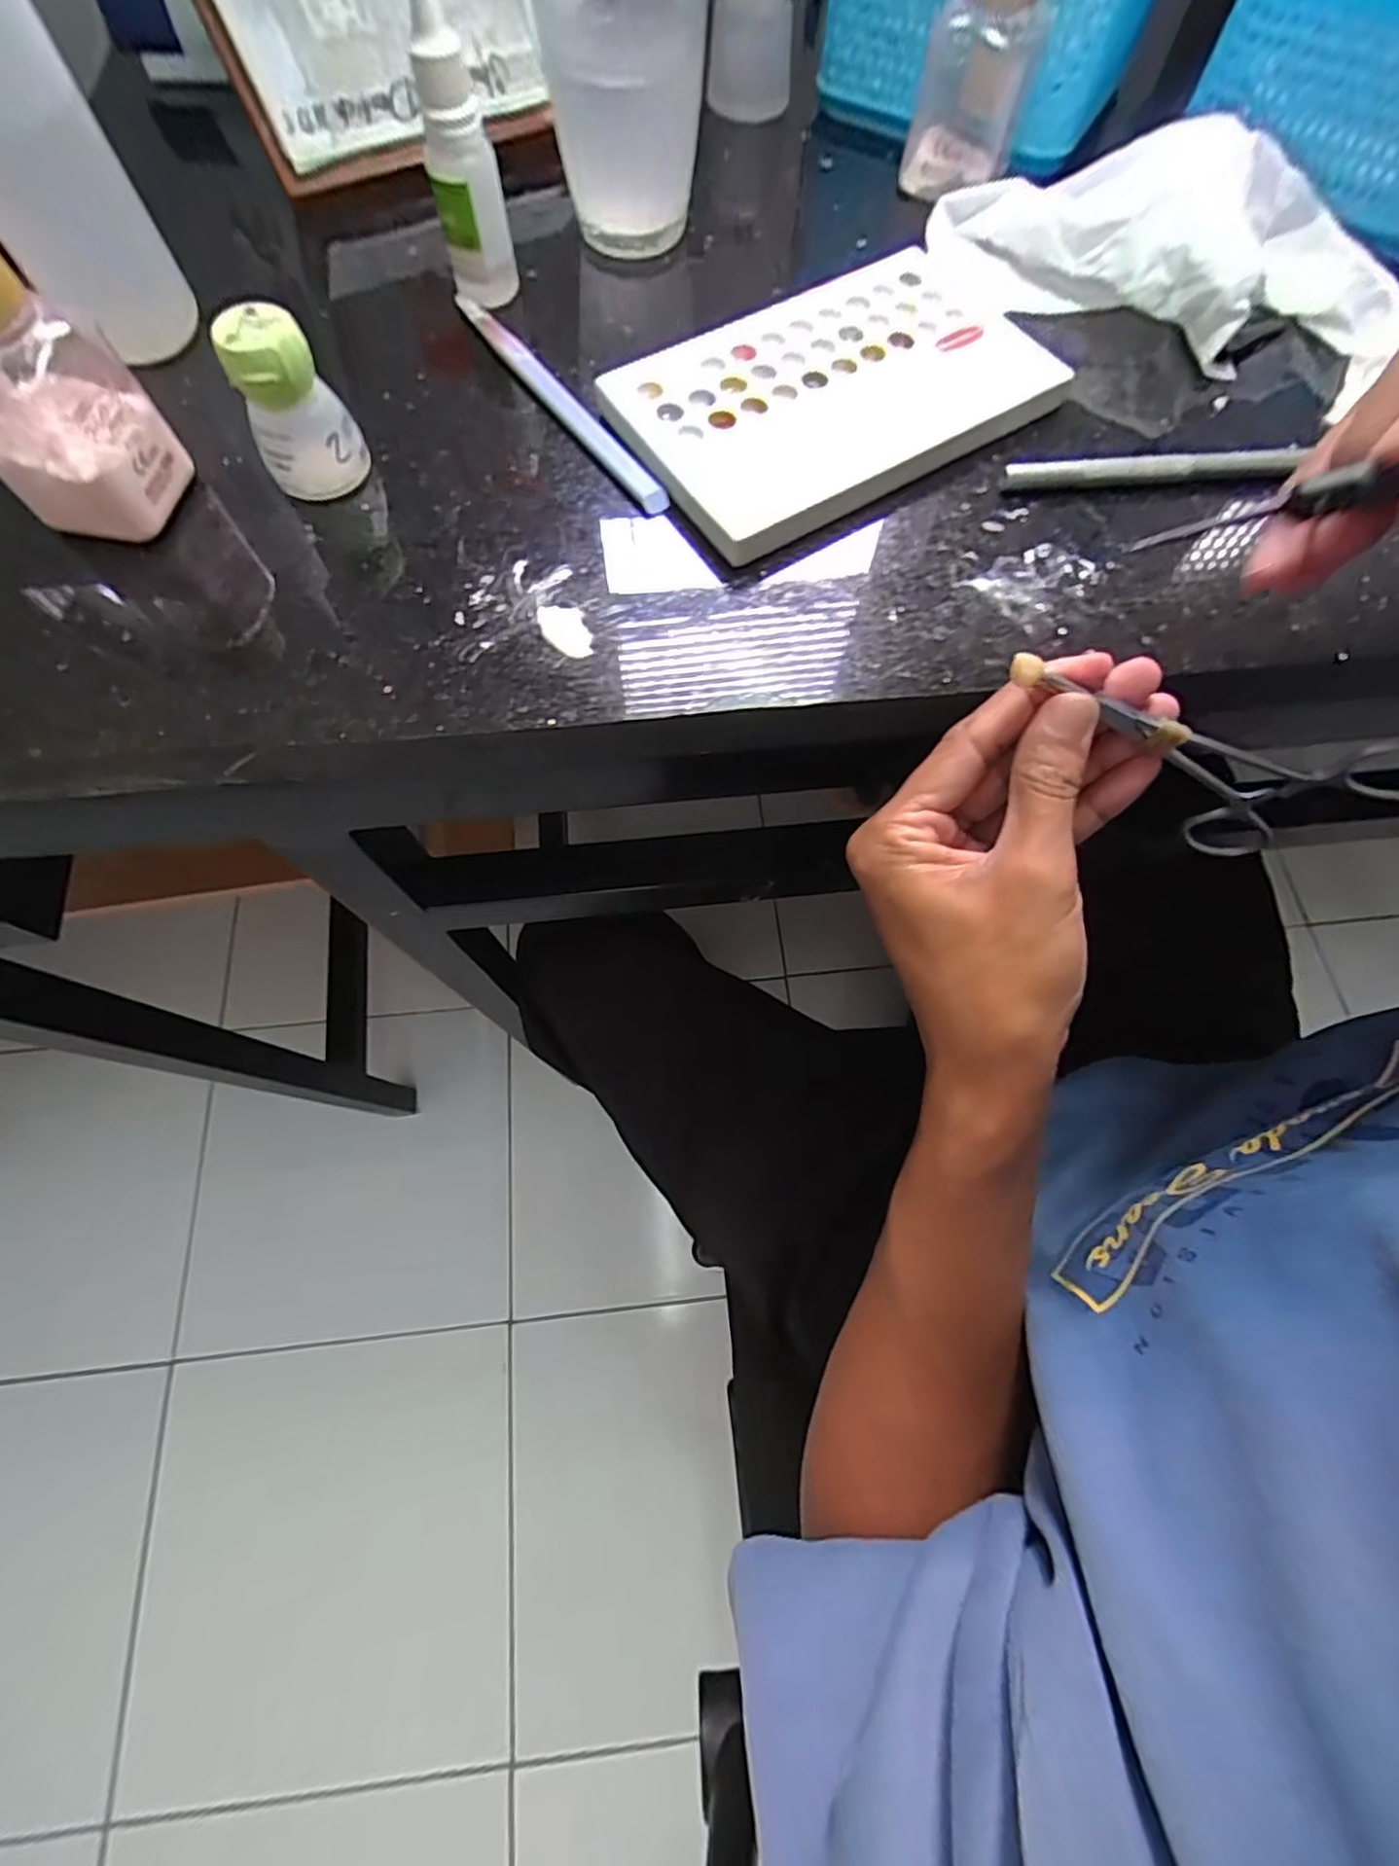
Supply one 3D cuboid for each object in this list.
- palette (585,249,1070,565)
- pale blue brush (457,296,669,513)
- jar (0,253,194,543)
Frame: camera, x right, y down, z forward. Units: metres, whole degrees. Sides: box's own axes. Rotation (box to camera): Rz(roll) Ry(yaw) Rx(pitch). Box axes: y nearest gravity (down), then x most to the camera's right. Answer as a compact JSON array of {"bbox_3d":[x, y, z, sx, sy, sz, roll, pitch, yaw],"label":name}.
[{"bbox_3d":[0.050,-0.203,0.247,0.156,0.011,0.095,-32,74,-12],"label":"palette"},{"bbox_3d":[-0.055,-0.205,0.252,0.009,0.005,0.141,-33,74,-12],"label":"pale blue brush"},{"bbox_3d":[-0.197,-0.165,0.198,0.034,0.068,0.047,17,71,5],"label":"jar"}]

